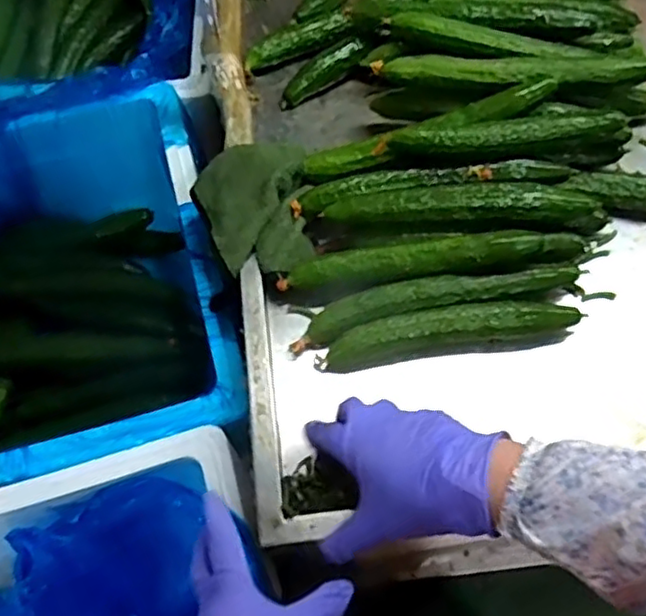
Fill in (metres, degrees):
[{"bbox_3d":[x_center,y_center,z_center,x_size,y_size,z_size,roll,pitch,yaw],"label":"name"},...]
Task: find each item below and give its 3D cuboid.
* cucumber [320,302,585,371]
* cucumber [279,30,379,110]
[{"bbox_3d":[0.110,0.021,0.576,0.224,0.033,0.030,-8,62,-4],"label":"cucumber"},{"bbox_3d":[0.003,-0.261,0.721,0.124,0.027,0.033,-36,67,-2],"label":"cucumber"}]

